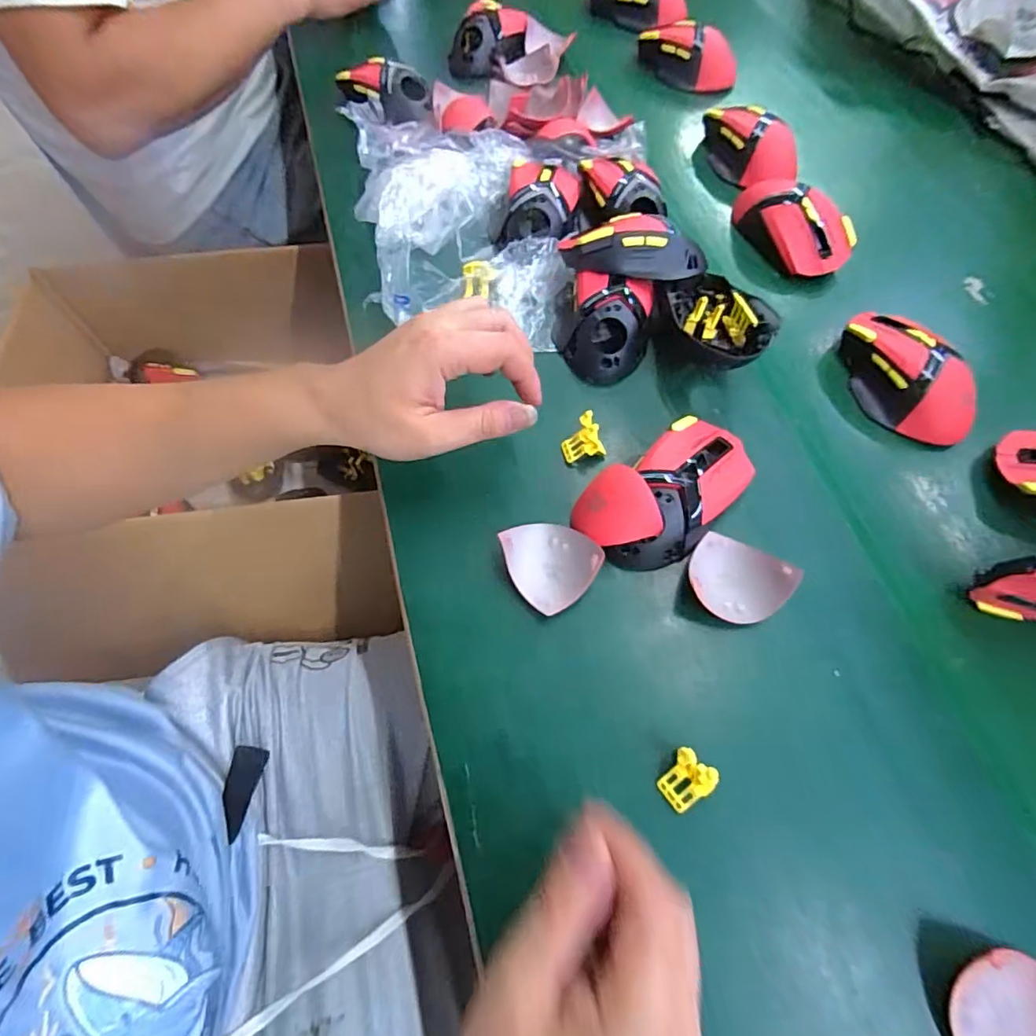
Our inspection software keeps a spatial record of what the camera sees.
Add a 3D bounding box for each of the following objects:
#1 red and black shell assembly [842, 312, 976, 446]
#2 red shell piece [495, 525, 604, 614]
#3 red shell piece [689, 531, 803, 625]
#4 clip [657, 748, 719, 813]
[{"bbox_3d":[0.293,-0.109,0.410,0.057,0.037,0.118,-23,67,-10],"label":"red and black shell assembly"},{"bbox_3d":[0.020,0.026,0.348,0.052,0.025,0.059,-40,71,-16],"label":"red shell piece"},{"bbox_3d":[0.139,0.041,0.343,0.059,0.023,0.047,28,68,13],"label":"red shell piece"},{"bbox_3d":[0.091,0.143,0.293,0.025,0.034,0.026,-32,69,-14],"label":"clip"}]

